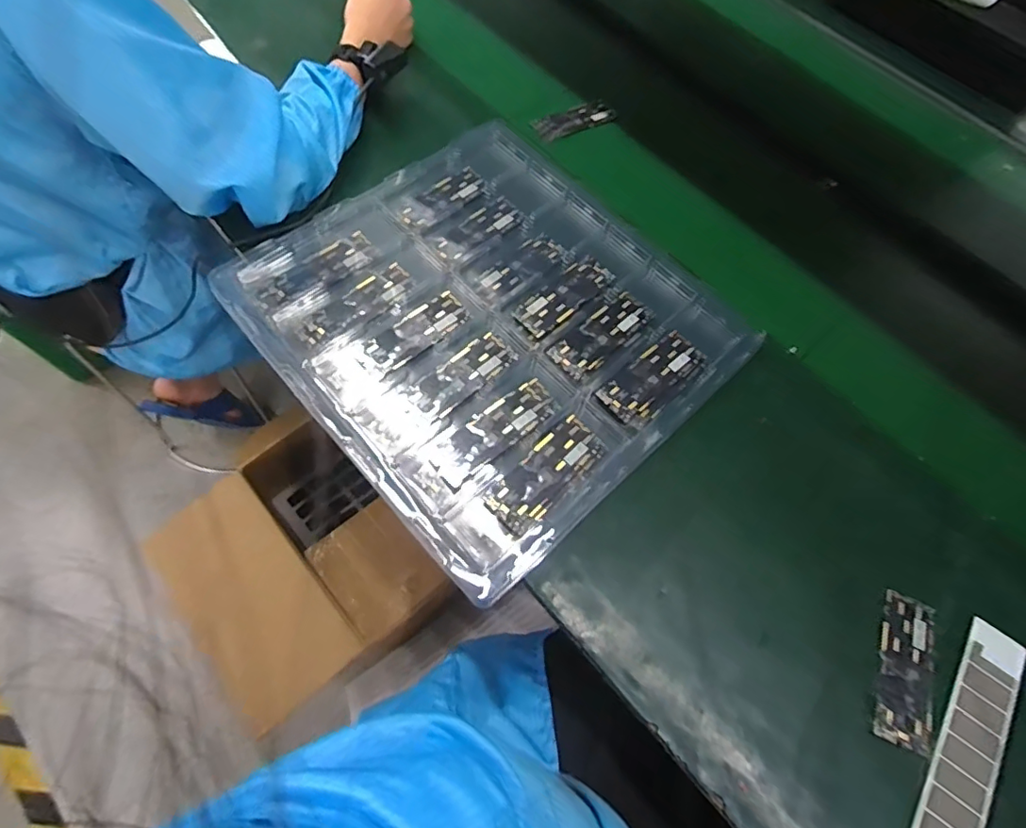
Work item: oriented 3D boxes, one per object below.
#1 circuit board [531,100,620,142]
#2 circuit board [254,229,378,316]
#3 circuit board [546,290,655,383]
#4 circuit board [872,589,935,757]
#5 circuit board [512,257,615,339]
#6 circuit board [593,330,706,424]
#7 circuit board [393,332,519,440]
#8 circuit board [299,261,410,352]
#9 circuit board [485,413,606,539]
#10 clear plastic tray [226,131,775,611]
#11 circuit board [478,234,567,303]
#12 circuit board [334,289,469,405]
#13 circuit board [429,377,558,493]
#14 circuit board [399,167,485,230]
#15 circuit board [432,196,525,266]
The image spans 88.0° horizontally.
[{"bbox_3d":[0.088,-0.414,0.750,0.123,0.009,0.044,-27,70,-13],"label":"circuit board"},{"bbox_3d":[-0.216,-0.155,0.585,0.136,0.007,0.042,-37,73,-16],"label":"circuit board"},{"bbox_3d":[0.097,-0.085,0.575,0.121,0.004,0.050,-40,73,-17],"label":"circuit board"},{"bbox_3d":[0.351,0.227,0.475,0.045,0.012,0.128,17,62,19],"label":"circuit board"},{"bbox_3d":[0.057,-0.133,0.593,0.122,0.004,0.047,-40,73,-17],"label":"circuit board"},{"bbox_3d":[0.148,-0.038,0.558,0.124,0.004,0.057,-40,73,-17],"label":"circuit board"},{"bbox_3d":[-0.058,-0.032,0.538,0.047,0.004,0.136,43,72,15],"label":"circuit board"},{"bbox_3d":[-0.167,-0.117,0.573,0.132,0.006,0.046,-39,73,-17],"label":"circuit board"},{"bbox_3d":[0.033,0.056,0.505,0.051,0.004,0.123,43,72,15],"label":"circuit board"},{"bbox_3d":[-0.024,-0.104,0.569,0.399,0.024,0.442,-40,74,-17],"label":"clear plastic tray"},{"bbox_3d":[0.009,-0.169,0.610,0.110,0.004,0.045,-40,73,-17],"label":"circuit board"},{"bbox_3d":[-0.115,-0.074,0.554,0.153,0.004,0.048,-40,73,-17],"label":"circuit board"},{"bbox_3d":[-0.017,0.016,0.519,0.135,0.004,0.047,-36,72,-16],"label":"circuit board"},{"bbox_3d":[-0.087,-0.262,0.642,0.042,0.009,0.114,42,72,15],"label":"circuit board"},{"bbox_3d":[-0.041,-0.217,0.629,0.112,0.006,0.047,-37,73,-16],"label":"circuit board"}]

